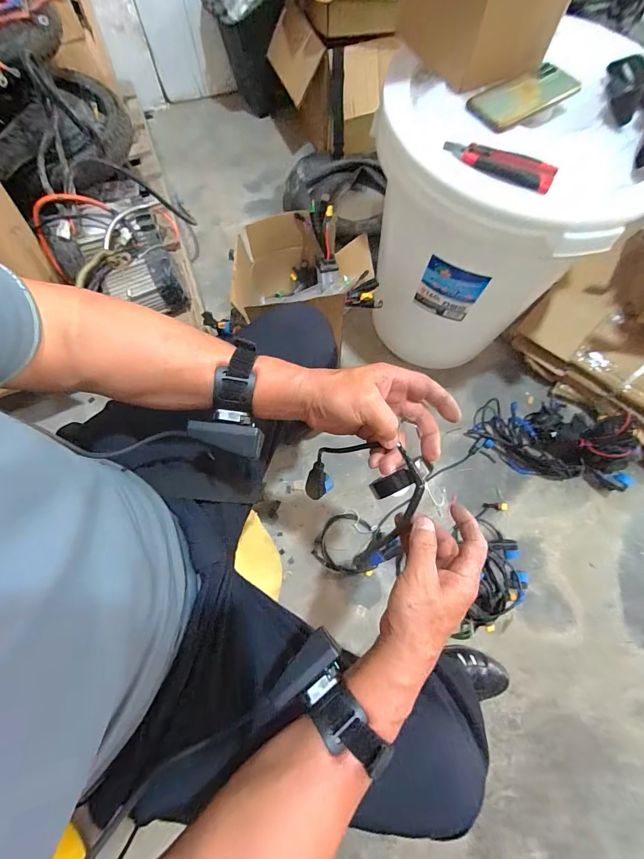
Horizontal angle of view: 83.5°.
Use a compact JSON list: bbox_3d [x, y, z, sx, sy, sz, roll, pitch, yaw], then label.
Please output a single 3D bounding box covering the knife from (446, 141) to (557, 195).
[{"bbox_3d":[0.239,-0.364,0.489,0.150,0.018,0.040,33,74,10],"label":"knife"}]

